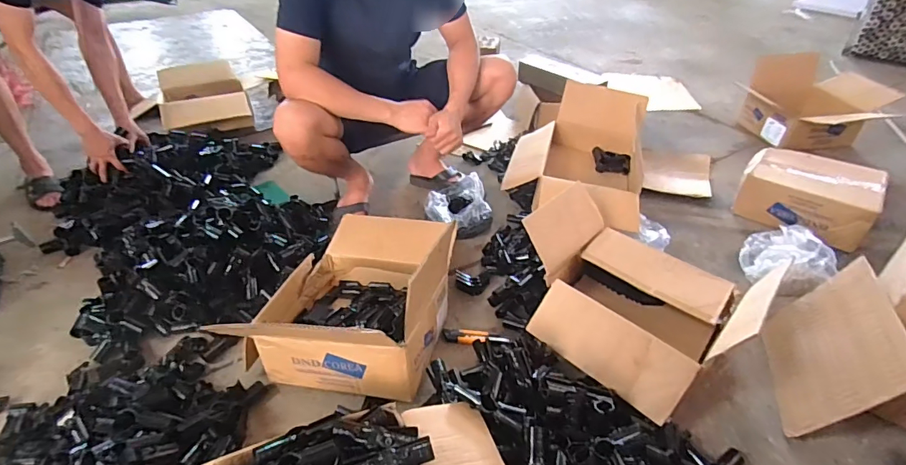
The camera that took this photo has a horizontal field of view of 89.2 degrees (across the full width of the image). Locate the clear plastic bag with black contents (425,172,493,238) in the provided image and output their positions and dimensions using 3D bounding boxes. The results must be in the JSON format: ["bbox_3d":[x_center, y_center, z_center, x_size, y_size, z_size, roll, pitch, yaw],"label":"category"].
[{"bbox_3d":[0.023,-0.092,1.378,0.207,0.117,0.190,-30,47,-32],"label":"clear plastic bag with black contents"}]

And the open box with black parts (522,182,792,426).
[{"bbox_3d":[0.370,0.138,0.981,0.446,0.242,0.374,28,46,32],"label":"open box with black parts"}]

